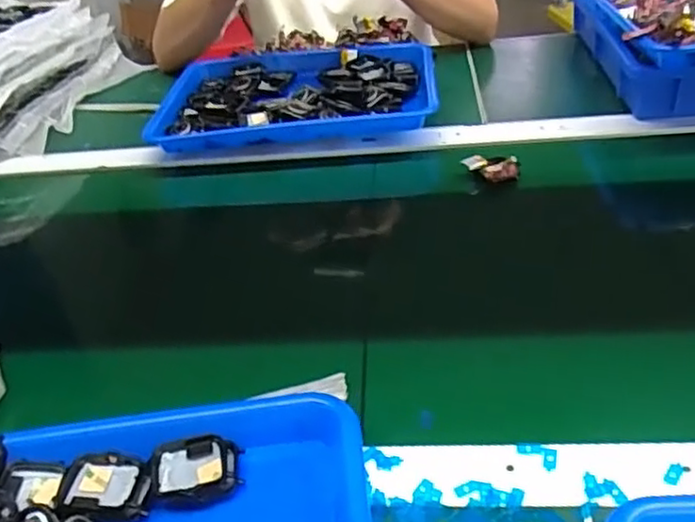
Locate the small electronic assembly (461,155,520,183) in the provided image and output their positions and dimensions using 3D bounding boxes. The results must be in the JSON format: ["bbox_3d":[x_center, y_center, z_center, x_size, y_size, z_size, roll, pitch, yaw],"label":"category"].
[{"bbox_3d":[0.143,-0.091,0.664,0.052,0.018,0.031,-2,37,8],"label":"small electronic assembly"}]

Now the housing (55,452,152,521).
[{"bbox_3d":[-0.144,0.136,0.396,0.052,0.013,0.043,1,38,11],"label":"housing"}]

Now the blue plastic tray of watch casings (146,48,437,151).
[{"bbox_3d":[-0.061,-0.207,0.826,0.327,0.042,0.234,-4,37,5],"label":"blue plastic tray of watch casings"}]

